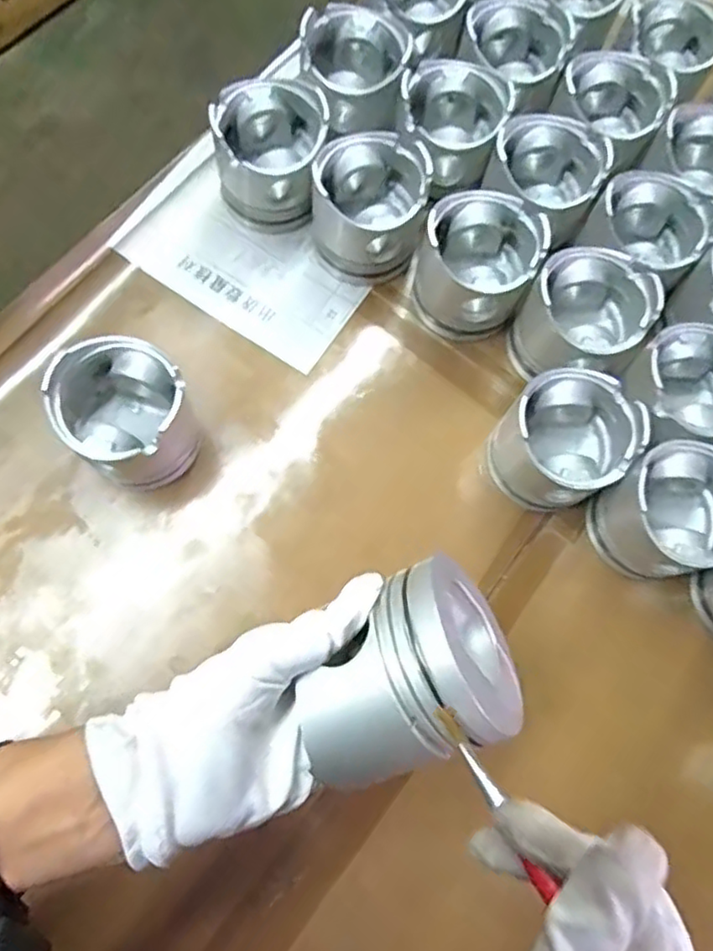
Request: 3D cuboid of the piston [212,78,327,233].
[{"bbox_3d":[-0.070,-0.267,0.561,0.091,0.086,0.086,6,74,-1],"label":"piston"}]

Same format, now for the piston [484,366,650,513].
[{"bbox_3d":[0.155,-0.027,0.502,0.089,0.075,0.094,1,74,-2],"label":"piston"}]

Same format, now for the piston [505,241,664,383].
[{"bbox_3d":[0.178,-0.123,0.534,0.088,0.088,0.095,1,74,-2],"label":"piston"}]

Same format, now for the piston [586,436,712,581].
[{"bbox_3d":[0.234,0.030,0.501,0.090,0.089,0.088,1,74,-2],"label":"piston"}]

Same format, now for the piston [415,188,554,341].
[{"bbox_3d":[0.097,-0.170,0.553,0.092,0.086,0.094,28,75,5],"label":"piston"}]

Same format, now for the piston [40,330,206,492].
[{"bbox_3d":[-0.165,-0.042,0.494,0.084,0.088,0.091,1,74,-2],"label":"piston"}]

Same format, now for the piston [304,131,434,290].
[{"bbox_3d":[0.008,-0.221,0.555,0.092,0.088,0.086,1,74,-2],"label":"piston"}]

